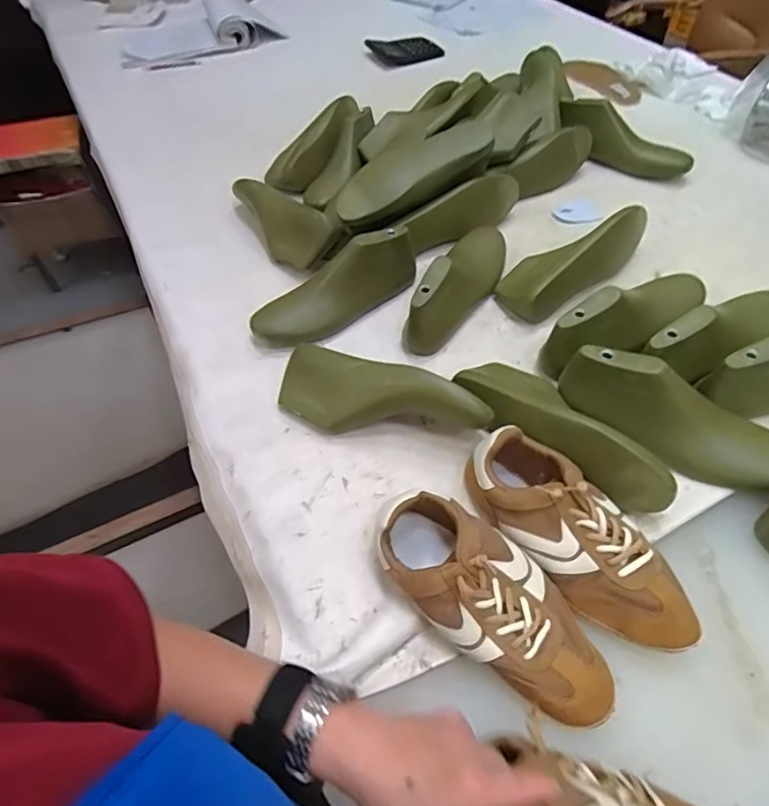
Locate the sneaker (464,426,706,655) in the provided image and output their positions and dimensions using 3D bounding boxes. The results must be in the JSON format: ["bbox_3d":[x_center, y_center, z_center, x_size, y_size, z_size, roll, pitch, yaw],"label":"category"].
[{"bbox_3d":[0.190,0.129,0.514,0.098,0.078,0.242,-30,57,-20],"label":"sneaker"}]

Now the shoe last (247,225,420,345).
[{"bbox_3d":[-0.066,-0.168,0.747,0.254,0.089,0.077,-30,57,-20],"label":"shoe last"}]

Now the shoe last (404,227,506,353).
[{"bbox_3d":[0.113,-0.177,0.739,0.076,0.095,0.243,22,56,17],"label":"shoe last"}]

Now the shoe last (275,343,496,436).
[{"bbox_3d":[-0.011,0.000,0.618,0.254,0.076,0.083,23,57,18],"label":"shoe last"}]

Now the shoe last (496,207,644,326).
[{"bbox_3d":[0.281,-0.216,0.767,0.252,0.083,0.092,-29,57,-19],"label":"shoe last"}]

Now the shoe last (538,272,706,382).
[{"bbox_3d":[0.331,-0.111,0.682,0.273,0.097,0.090,-33,59,-20],"label":"shoe last"}]

